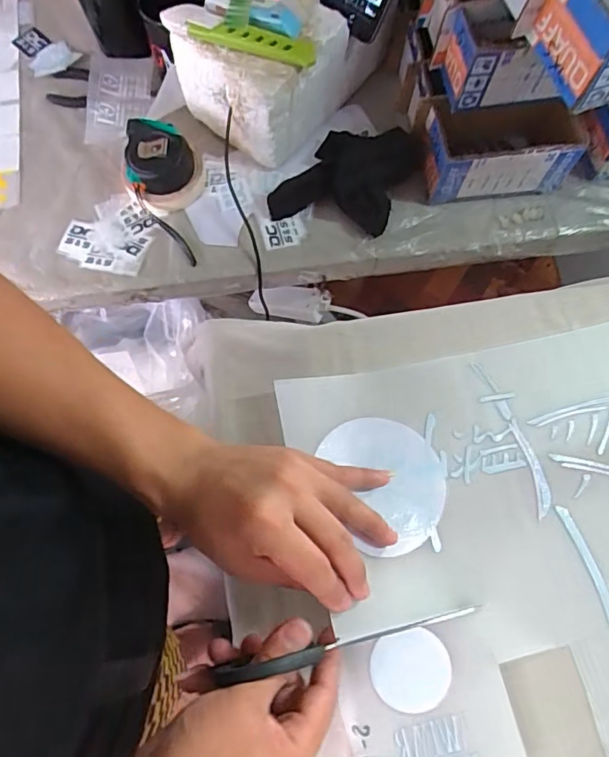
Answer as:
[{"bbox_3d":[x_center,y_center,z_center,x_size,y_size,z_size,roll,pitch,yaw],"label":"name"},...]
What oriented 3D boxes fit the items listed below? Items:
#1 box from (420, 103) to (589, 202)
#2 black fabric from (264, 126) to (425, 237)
[{"bbox_3d":[0.215,-0.250,0.583,0.163,0.083,0.077,-1,74,-1],"label":"box"},{"bbox_3d":[0.046,-0.230,0.594,0.148,0.035,0.121,13,74,3],"label":"black fabric"}]

